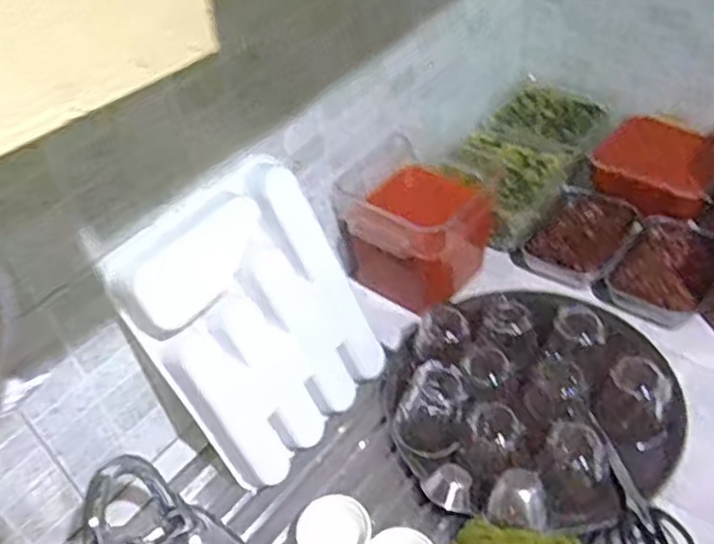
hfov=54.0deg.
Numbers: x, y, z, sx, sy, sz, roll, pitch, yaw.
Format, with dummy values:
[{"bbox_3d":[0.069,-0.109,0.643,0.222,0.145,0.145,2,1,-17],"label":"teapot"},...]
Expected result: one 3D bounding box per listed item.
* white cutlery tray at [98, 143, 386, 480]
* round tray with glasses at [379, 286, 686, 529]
[{"bbox_3d":[-0.105,0.056,0.785,0.236,0.318,0.034,-43,29,-28],"label":"white cutlery tray"},{"bbox_3d":[0.207,0.135,0.840,0.333,0.094,0.328,-3,45,3],"label":"round tray with glasses"}]

